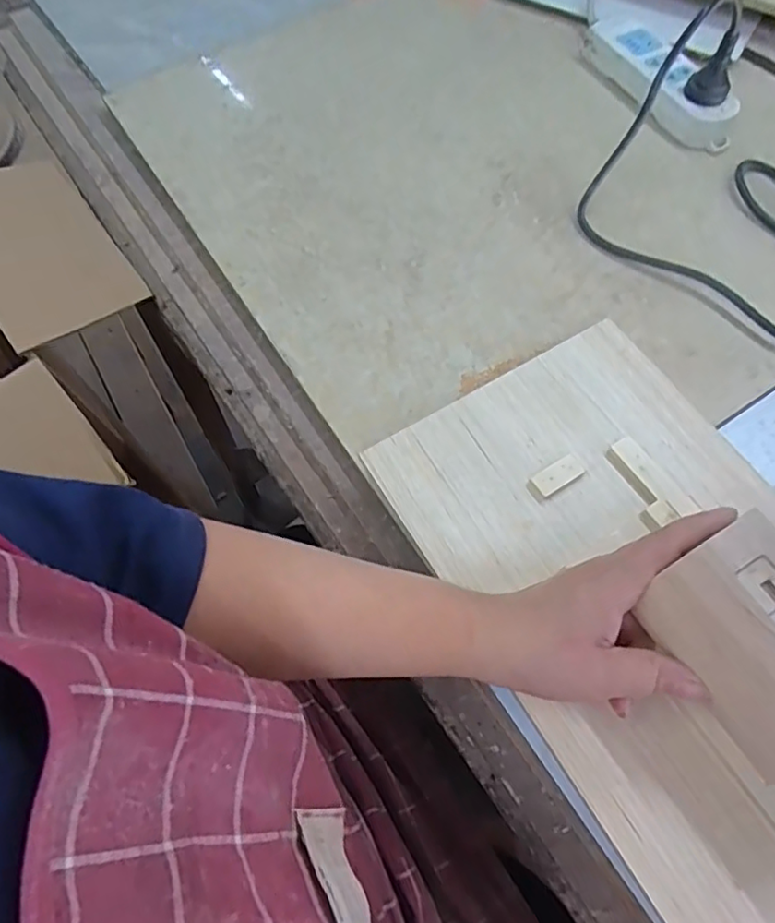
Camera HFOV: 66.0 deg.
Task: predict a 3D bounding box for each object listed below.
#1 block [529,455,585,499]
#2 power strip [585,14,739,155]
[{"bbox_3d":[0.108,0.010,0.379,0.033,0.008,0.016,-33,68,-12],"label":"block"},{"bbox_3d":[0.253,-0.361,0.560,0.070,0.031,0.180,-22,66,-8],"label":"power strip"}]

